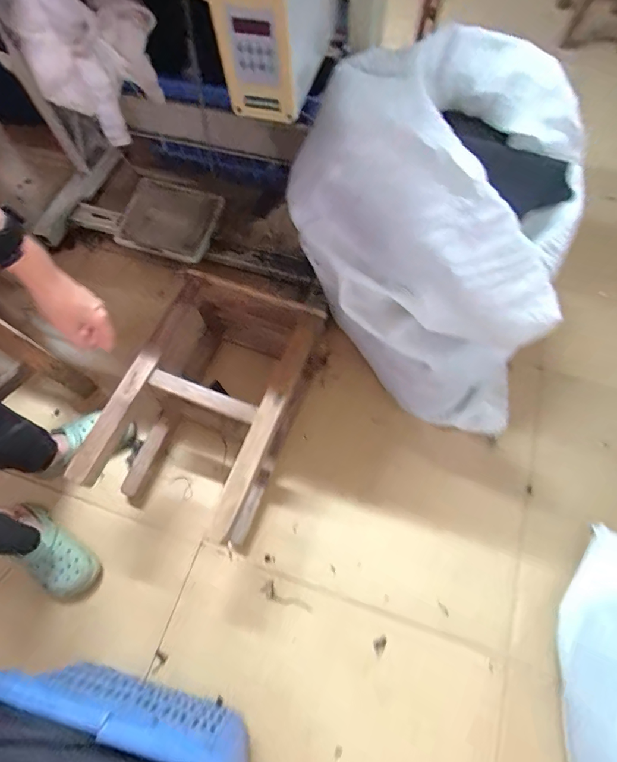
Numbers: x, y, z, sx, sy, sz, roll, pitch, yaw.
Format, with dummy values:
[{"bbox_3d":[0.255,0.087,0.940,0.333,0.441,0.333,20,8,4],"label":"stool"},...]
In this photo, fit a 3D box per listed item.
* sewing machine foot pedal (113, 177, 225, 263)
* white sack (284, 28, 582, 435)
[{"bbox_3d":[-0.356,-0.417,1.018,0.251,0.040,0.207,18,68,9],"label":"sewing machine foot pedal"},{"bbox_3d":[0.226,-0.210,0.724,0.534,0.483,0.347,26,69,10],"label":"white sack"}]

